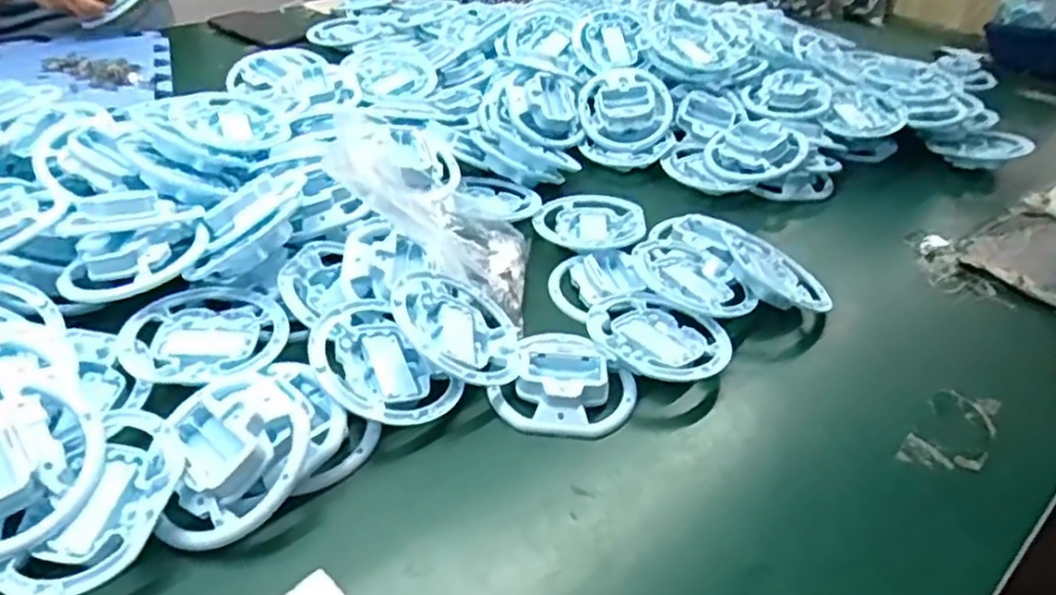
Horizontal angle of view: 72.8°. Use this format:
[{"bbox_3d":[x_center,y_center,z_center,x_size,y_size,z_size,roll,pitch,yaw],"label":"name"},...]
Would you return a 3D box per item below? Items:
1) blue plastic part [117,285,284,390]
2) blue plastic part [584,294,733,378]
[{"bbox_3d":[-0.220,0.023,0.494,0.104,0.014,0.099,2,38,-2],"label":"blue plastic part"},{"bbox_3d":[0.096,0.032,0.531,0.102,0.024,0.082,22,41,21],"label":"blue plastic part"}]

